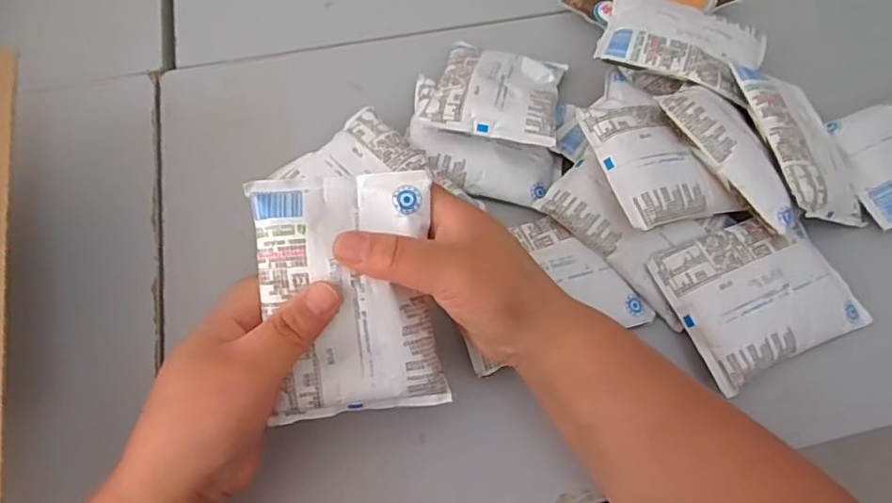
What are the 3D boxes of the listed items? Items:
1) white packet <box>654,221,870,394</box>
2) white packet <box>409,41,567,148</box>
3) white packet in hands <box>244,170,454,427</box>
[{"bbox_3d":[0.211,0.025,0.393,0.121,0.021,0.093,-23,65,-12],"label":"white packet"},{"bbox_3d":[0.040,-0.126,0.456,0.096,0.025,0.118,12,50,4],"label":"white packet"},{"bbox_3d":[-0.051,0.023,0.310,0.090,0.019,0.127,-6,90,-7],"label":"white packet in hands"}]

